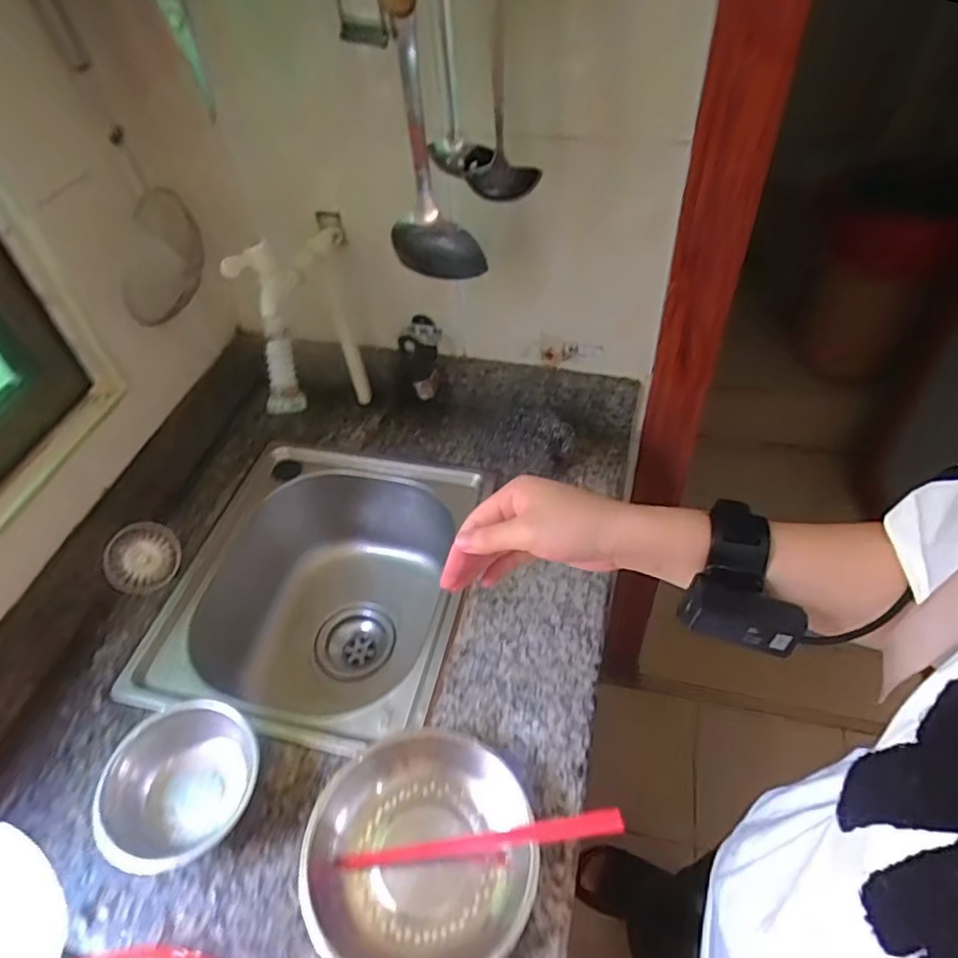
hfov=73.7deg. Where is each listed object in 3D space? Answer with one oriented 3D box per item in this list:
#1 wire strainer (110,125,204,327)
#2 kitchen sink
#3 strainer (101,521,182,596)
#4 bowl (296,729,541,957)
[{"bbox_3d":[-0.355,-0.268,0.685,0.056,0.174,0.111,0,49,5],"label":"wire strainer"},{"bbox_3d":[-0.181,0.171,0.818,0.328,0.205,0.373,7,50,11],"label":"kitchen sink"},{"bbox_3d":[-0.389,0.091,0.742,0.075,0.012,0.082,6,77,-27],"label":"strainer"},{"bbox_3d":[-0.050,0.309,0.529,0.185,0.044,0.181,-2,48,3],"label":"bowl"}]

